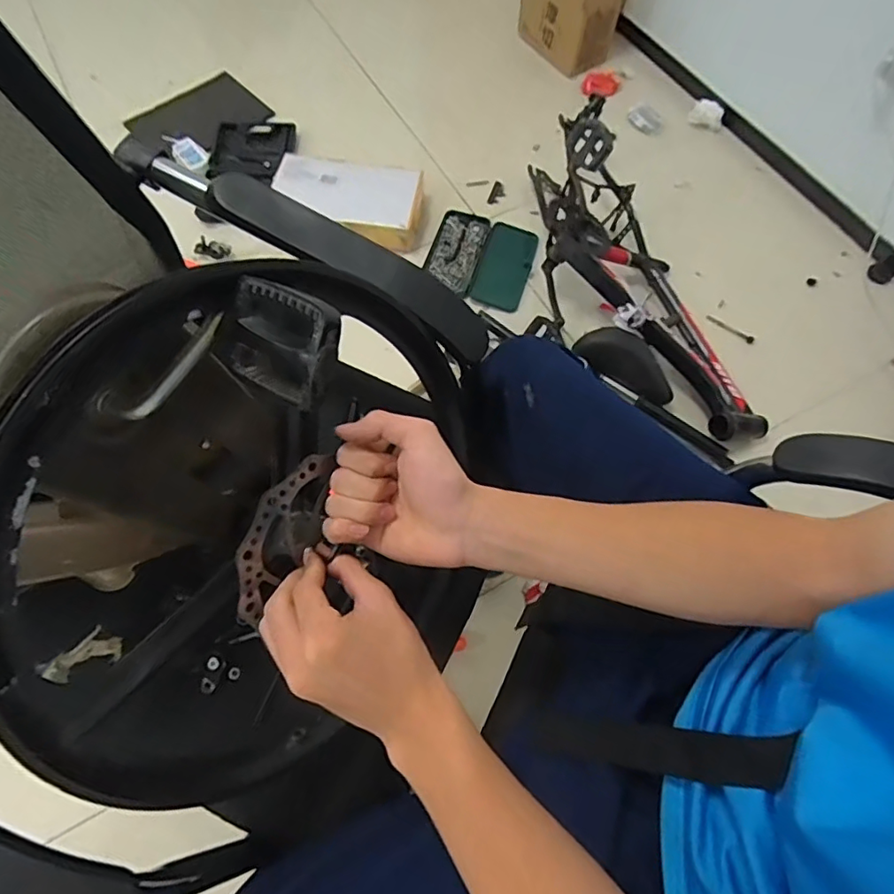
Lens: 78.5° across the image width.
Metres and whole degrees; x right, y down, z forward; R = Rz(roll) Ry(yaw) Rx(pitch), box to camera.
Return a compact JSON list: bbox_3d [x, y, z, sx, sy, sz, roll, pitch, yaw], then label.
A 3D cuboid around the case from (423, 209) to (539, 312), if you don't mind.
[{"bbox_3d":[0.079,-0.459,1.337,0.254,0.041,0.246,22,67,8],"label":"case"}]

